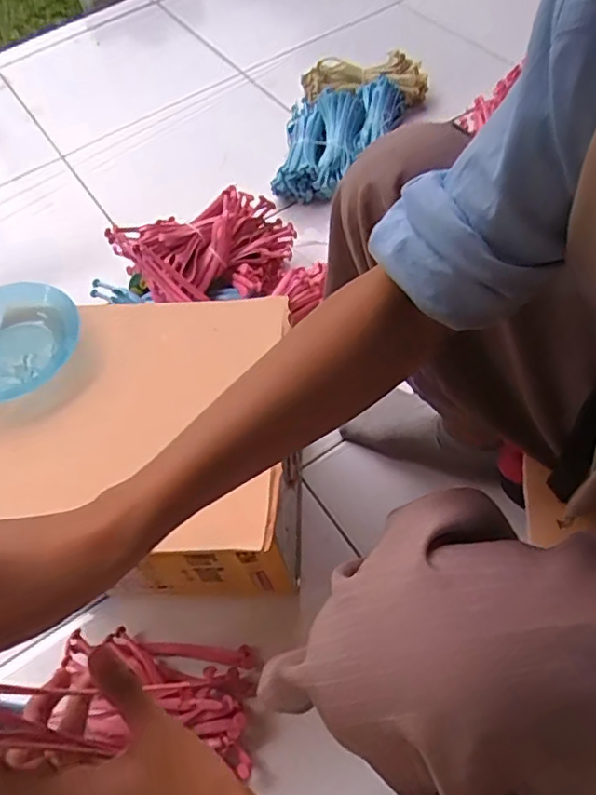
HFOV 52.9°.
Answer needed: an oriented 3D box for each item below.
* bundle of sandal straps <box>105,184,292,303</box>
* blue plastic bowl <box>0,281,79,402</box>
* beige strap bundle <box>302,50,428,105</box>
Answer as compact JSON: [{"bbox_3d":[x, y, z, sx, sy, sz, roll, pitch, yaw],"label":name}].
[{"bbox_3d":[-0.126,-0.213,0.845,0.246,0.090,0.134,-16,57,-4],"label":"bundle of sandal straps"},{"bbox_3d":[-0.259,-0.050,0.535,0.126,0.037,0.112,-37,61,-16],"label":"blue plastic bowl"},{"bbox_3d":[0.118,-0.567,1.074,0.222,0.055,0.084,-3,57,4],"label":"beige strap bundle"}]

